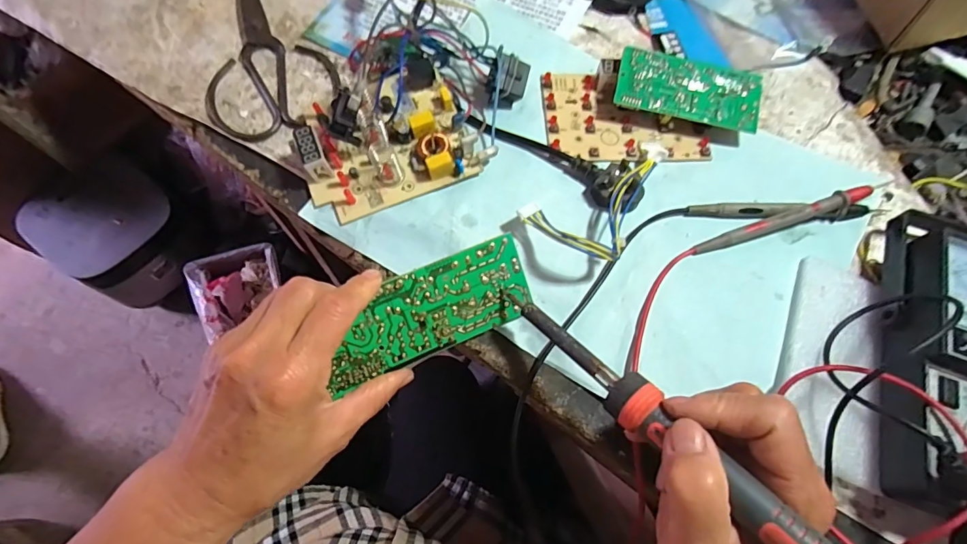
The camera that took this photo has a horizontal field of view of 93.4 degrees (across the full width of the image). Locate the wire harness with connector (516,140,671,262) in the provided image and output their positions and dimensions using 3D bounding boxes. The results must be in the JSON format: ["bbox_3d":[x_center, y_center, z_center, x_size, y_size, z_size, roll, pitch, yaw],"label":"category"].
[{"bbox_3d":[0.081,-0.063,0.327,0.070,0.027,0.118,27,71,10],"label":"wire harness with connector"}]

